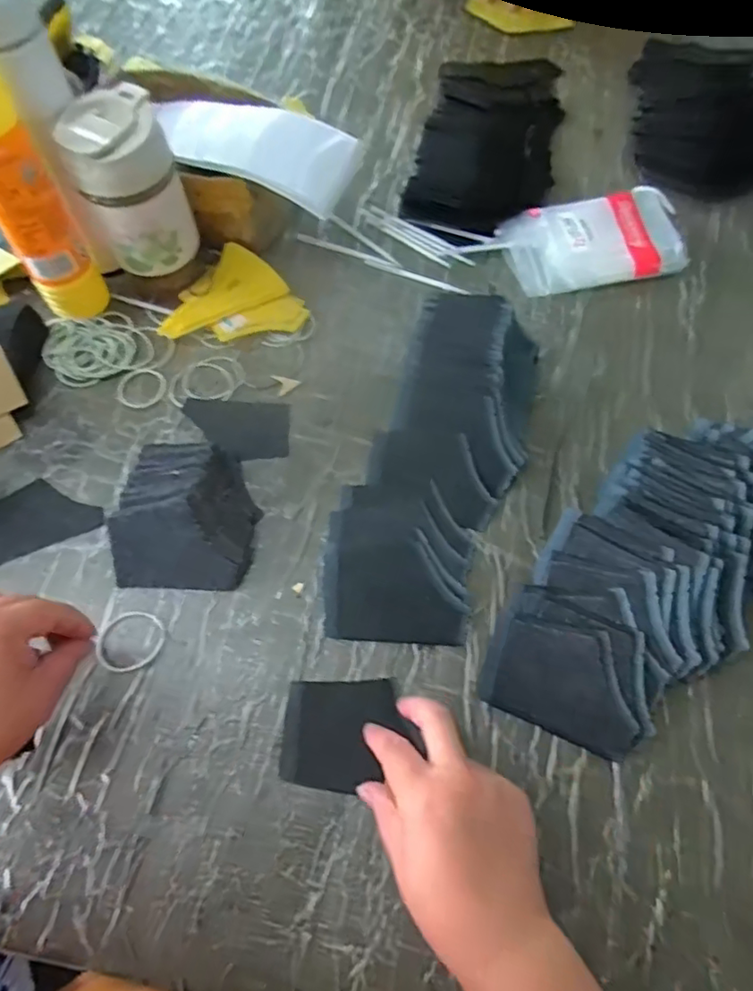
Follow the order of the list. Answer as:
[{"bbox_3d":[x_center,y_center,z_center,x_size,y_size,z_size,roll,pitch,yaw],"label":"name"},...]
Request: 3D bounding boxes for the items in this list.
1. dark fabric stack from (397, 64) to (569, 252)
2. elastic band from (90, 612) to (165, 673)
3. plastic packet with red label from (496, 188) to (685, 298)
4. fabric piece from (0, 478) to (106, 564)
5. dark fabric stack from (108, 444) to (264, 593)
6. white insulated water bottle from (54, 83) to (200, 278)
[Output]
[{"bbox_3d":[0.129,-0.409,0.678,0.150,0.043,0.331,11,61,7],"label":"dark fabric stack"},{"bbox_3d":[-0.176,0.104,0.419,0.047,0.005,0.042,-32,65,-16],"label":"elastic band"},{"bbox_3d":[0.219,-0.258,0.590,0.174,0.016,0.099,-12,75,-1],"label":"plastic packet with red label"},{"bbox_3d":[-0.271,0.016,0.469,0.089,0.004,0.057,-24,69,-14],"label":"fabric piece"},{"bbox_3d":[-0.146,0.015,0.452,0.103,0.036,0.117,2,63,0],"label":"dark fabric stack"},{"bbox_3d":[-0.208,-0.262,0.504,0.081,0.128,0.074,-18,65,-10],"label":"white insulated water bottle"}]

